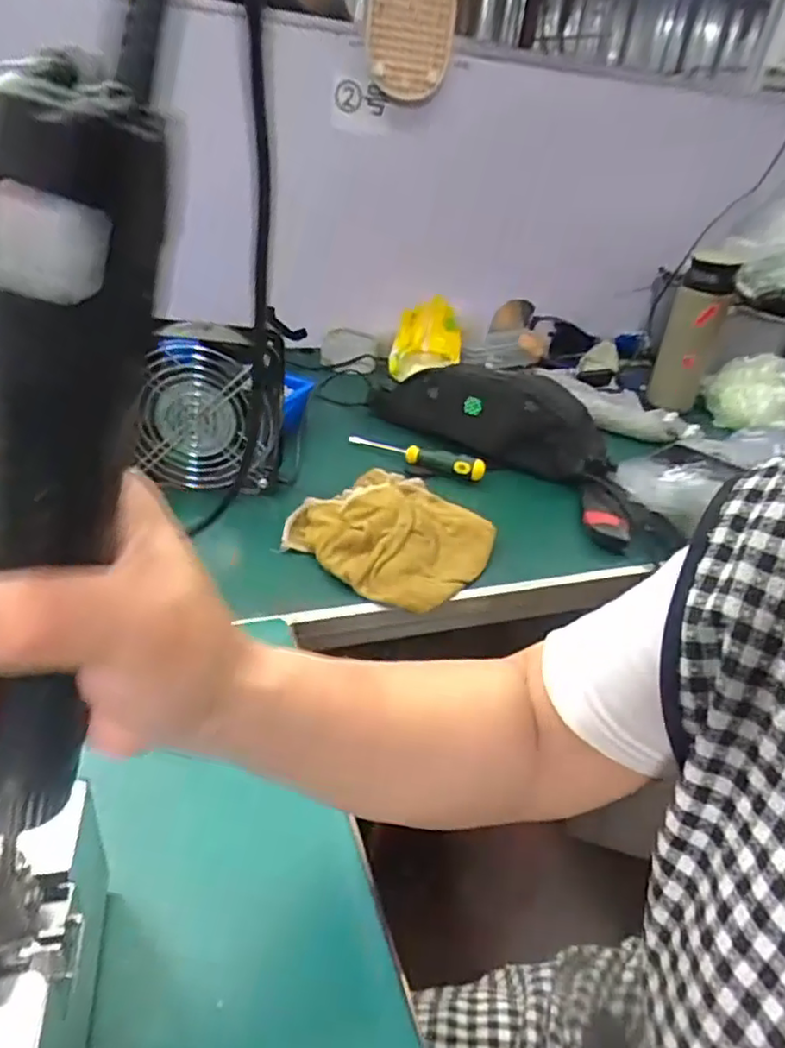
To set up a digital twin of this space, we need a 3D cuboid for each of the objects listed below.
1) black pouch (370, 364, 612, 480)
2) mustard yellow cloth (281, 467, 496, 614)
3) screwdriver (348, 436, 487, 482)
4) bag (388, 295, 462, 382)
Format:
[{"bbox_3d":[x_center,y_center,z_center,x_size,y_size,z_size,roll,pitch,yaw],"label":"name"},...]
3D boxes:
[{"bbox_3d":[0.102,-0.128,0.747,0.294,0.080,0.085,19,34,16],"label":"black pouch"},{"bbox_3d":[0.005,-0.005,0.586,0.164,0.038,0.161,26,37,26],"label":"mustard yellow cloth"},{"bbox_3d":[0.026,-0.082,0.723,0.160,0.023,0.022,20,35,19],"label":"screwdriver"},{"bbox_3d":[0.045,-0.266,0.925,0.104,0.085,0.077,-1,34,-13],"label":"bag"}]

